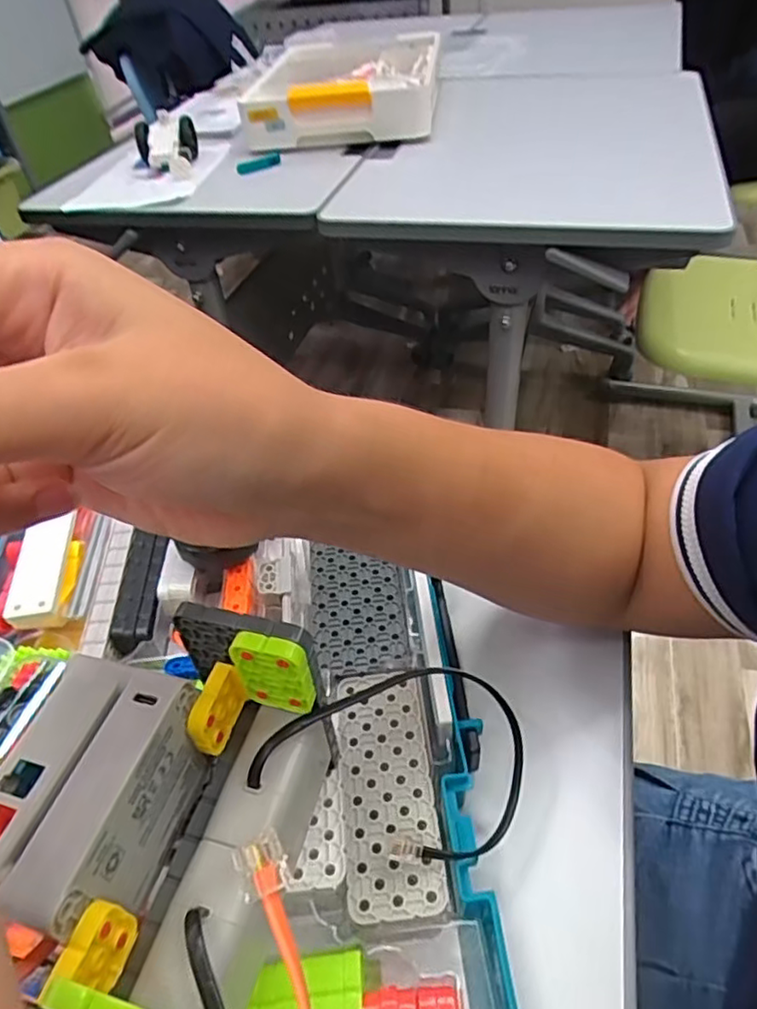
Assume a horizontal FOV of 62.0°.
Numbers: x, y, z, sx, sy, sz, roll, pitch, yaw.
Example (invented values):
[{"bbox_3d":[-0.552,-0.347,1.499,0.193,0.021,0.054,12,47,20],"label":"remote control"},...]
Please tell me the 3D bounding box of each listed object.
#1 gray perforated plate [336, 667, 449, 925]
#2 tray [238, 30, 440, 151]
[{"bbox_3d":[0.002,0.117,0.269,0.036,0.004,0.101,-8,45,0],"label":"gray perforated plate"},{"bbox_3d":[-0.054,-0.714,1.076,0.291,0.083,0.390,0,45,8],"label":"tray"}]

